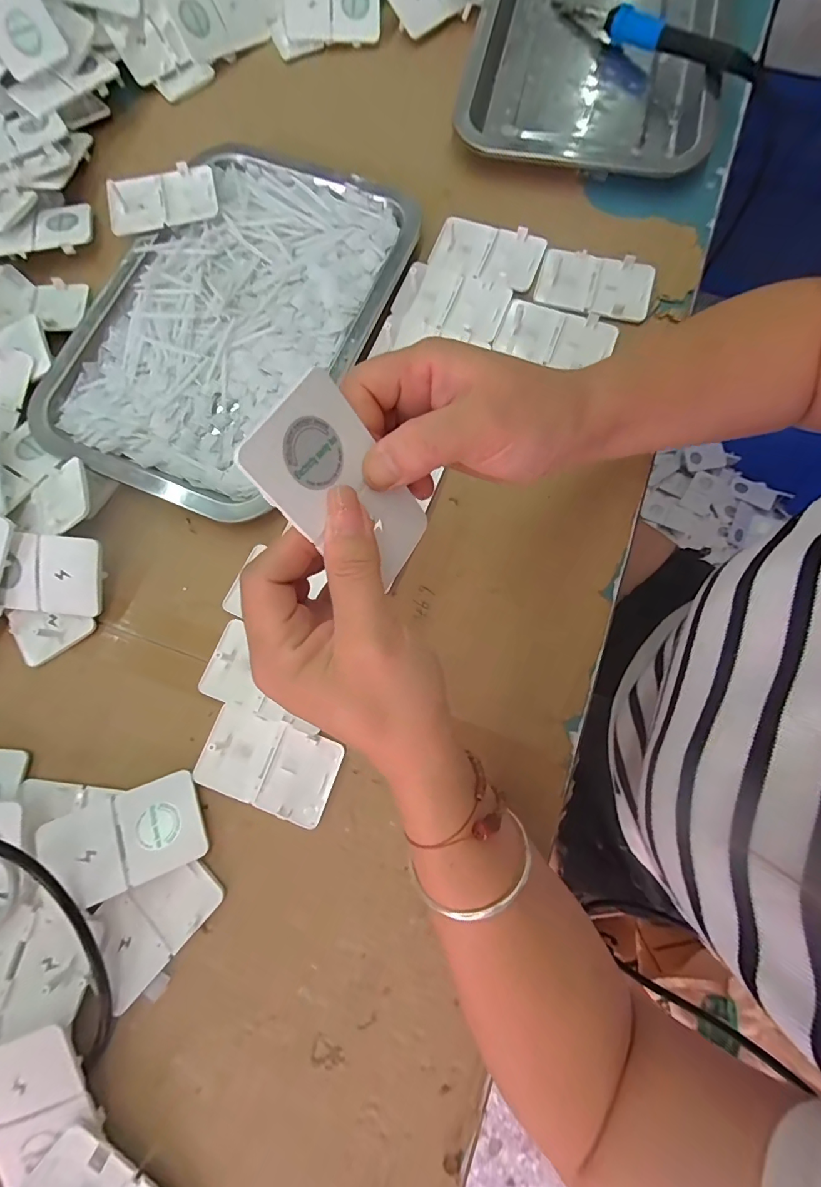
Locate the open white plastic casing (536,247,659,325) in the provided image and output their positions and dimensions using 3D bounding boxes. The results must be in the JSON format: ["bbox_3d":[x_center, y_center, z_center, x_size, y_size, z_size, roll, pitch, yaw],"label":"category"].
[{"bbox_3d":[0.143,-0.240,0.351,0.084,0.007,0.052,16,79,4],"label":"open white plastic casing"}]

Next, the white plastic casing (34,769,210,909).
[{"bbox_3d":[-0.169,0.145,0.269,0.083,0.009,0.053,-18,70,-17],"label":"white plastic casing"}]

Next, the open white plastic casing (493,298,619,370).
[{"bbox_3d":[0.111,-0.196,0.341,0.085,0.015,0.052,16,79,4],"label":"open white plastic casing"}]

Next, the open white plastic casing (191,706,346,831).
[{"bbox_3d":[-0.089,0.108,0.288,0.084,0.017,0.050,19,79,4],"label":"open white plastic casing"}]

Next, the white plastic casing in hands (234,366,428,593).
[{"bbox_3d":[-0.025,-0.040,0.185,0.005,0.083,0.051,13,63,48],"label":"white plastic casing in hands"}]

